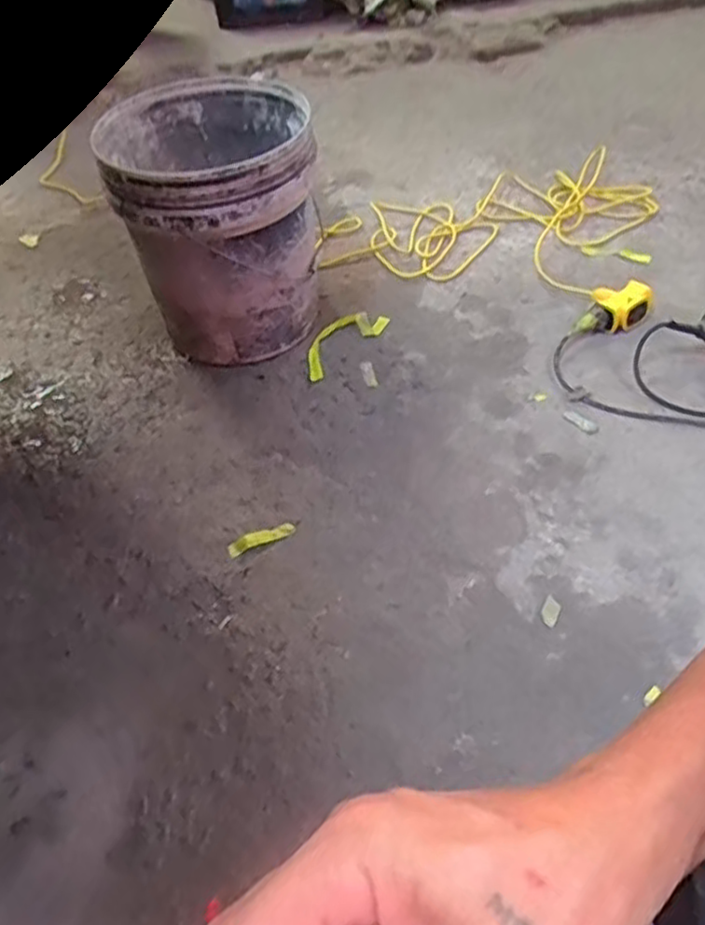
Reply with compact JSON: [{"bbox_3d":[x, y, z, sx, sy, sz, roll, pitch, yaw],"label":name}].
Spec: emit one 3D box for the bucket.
[{"bbox_3d":[-0.189,-0.340,1.063,0.267,0.318,0.267,-2,47,2],"label":"bucket"}]

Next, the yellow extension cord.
[{"bbox_3d":[0.269,-0.439,1.296,0.570,0.055,0.466,19,52,20],"label":"yellow extension cord"}]

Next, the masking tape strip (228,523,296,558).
[{"bbox_3d":[-0.112,0.093,0.888,0.084,0.009,0.020,-21,49,-14],"label":"masking tape strip"}]

